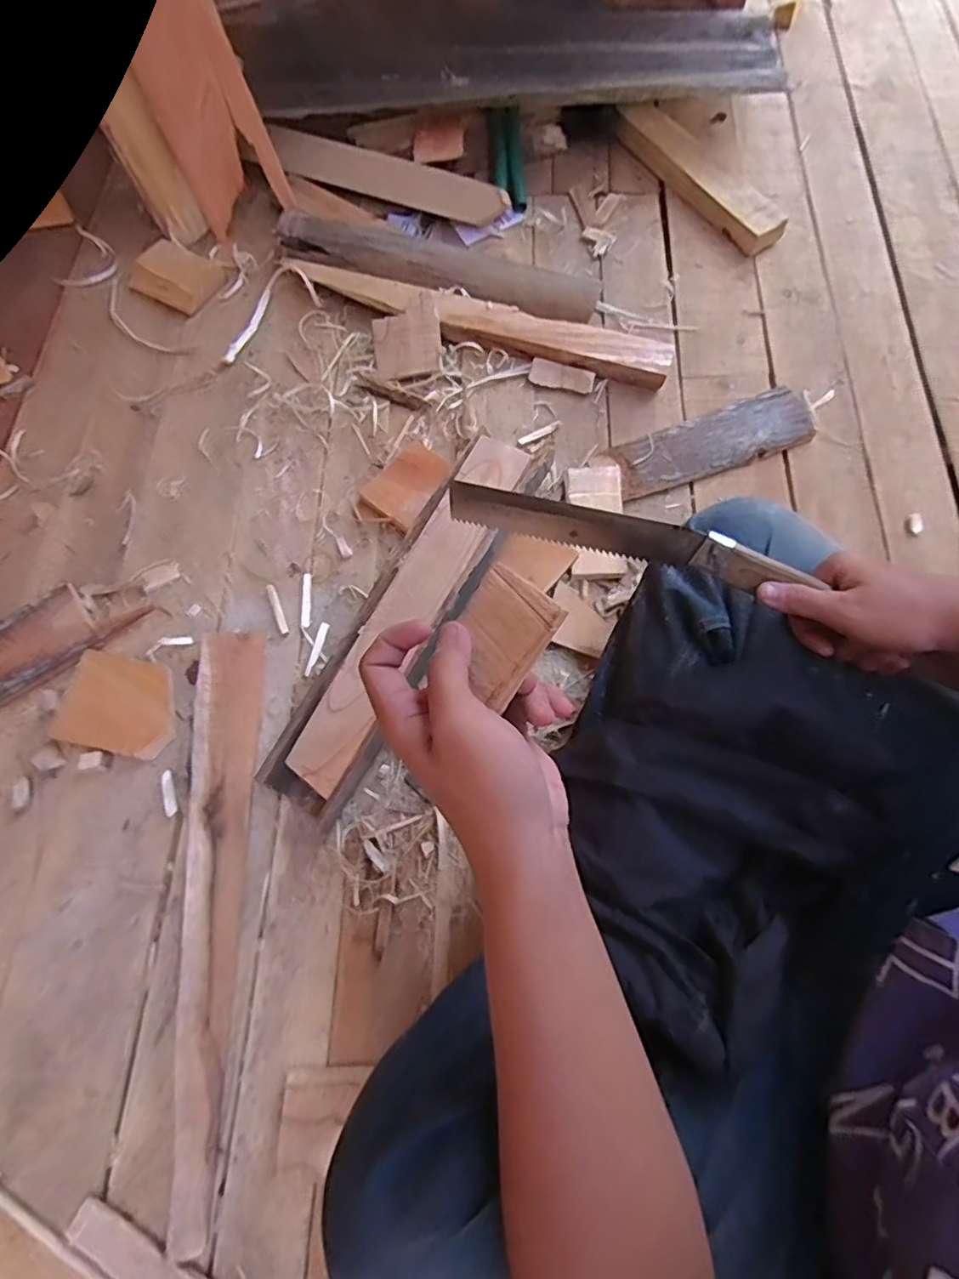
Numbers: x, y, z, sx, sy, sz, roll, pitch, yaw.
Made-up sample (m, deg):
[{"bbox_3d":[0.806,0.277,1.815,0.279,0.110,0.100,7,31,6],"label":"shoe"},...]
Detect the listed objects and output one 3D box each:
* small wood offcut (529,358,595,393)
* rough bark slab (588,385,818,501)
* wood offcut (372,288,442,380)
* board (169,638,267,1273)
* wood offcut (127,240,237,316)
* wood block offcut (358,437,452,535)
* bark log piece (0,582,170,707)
[{"bbox_3d":[0.101,-0.322,0.735,0.079,0.006,0.030,18,95,5],"label":"small wood offcut"},{"bbox_3d":[0.262,-0.228,0.686,0.240,0.014,0.078,-21,70,-6],"label":"rough bark slab"},{"bbox_3d":[-0.091,-0.376,0.746,0.083,0.010,0.099,-11,84,10],"label":"wood offcut"},{"bbox_3d":[-0.228,0.223,0.531,0.055,0.018,0.486,-6,69,-1],"label":"board"},{"bbox_3d":[-0.413,-0.501,0.820,0.118,0.014,0.100,29,73,12],"label":"wood offcut"},{"bbox_3d":[-0.082,-0.173,0.682,0.074,0.019,0.107,36,75,14],"label":"wood block offcut"},{"bbox_3d":[-0.484,0.018,0.619,0.281,0.023,0.083,-35,72,-11],"label":"bark log piece"}]

